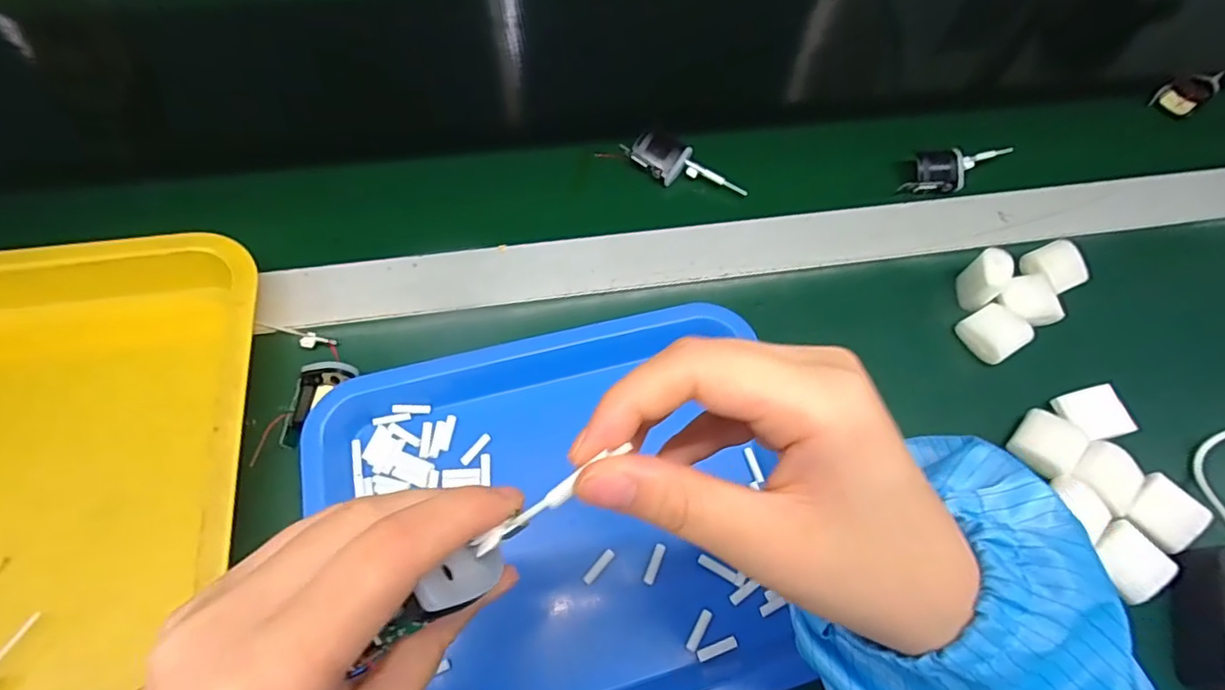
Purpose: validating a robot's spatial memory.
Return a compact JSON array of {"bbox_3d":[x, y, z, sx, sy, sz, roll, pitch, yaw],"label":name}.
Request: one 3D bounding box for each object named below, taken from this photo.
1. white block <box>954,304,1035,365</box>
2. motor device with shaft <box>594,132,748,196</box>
[{"bbox_3d":[0.269,-0.008,0.413,0.037,0.025,0.037,-34,70,2],"label":"white block"},{"bbox_3d":[0.049,-0.145,0.481,0.120,0.034,0.028,25,67,8],"label":"motor device with shaft"}]

